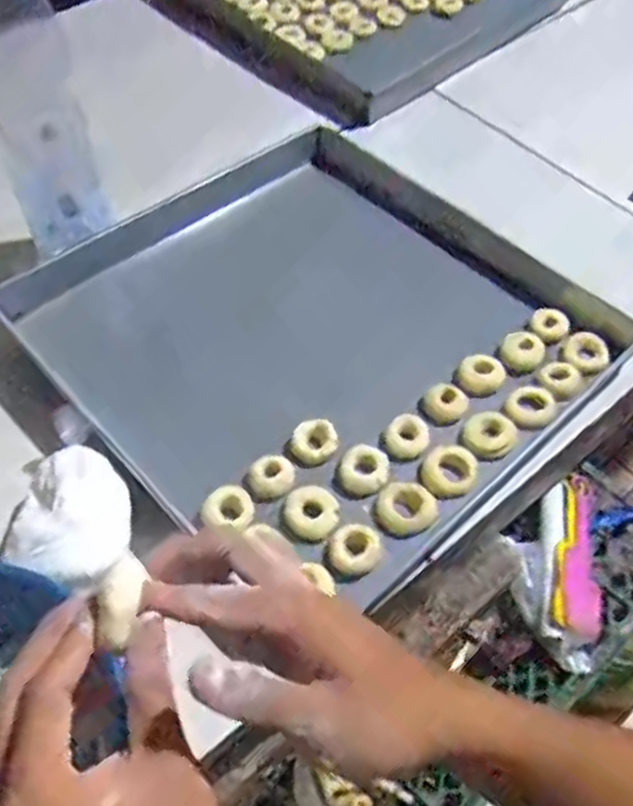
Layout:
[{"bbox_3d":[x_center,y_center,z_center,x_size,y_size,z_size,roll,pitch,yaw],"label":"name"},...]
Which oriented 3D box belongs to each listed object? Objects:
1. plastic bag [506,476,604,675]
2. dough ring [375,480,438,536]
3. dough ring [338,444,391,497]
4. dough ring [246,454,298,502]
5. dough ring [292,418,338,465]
[{"bbox_3d":[0.252,0.156,0.741,0.089,0.049,0.205,4,56,4],"label":"plastic bag"},{"bbox_3d":[0.076,0.088,0.612,0.048,0.008,0.047,0,56,1],"label":"dough ring"},{"bbox_3d":[0.041,0.058,0.635,0.044,0.019,0.044,0,56,1],"label":"dough ring"},{"bbox_3d":[-0.038,0.065,0.623,0.039,0.019,0.036,0,56,1],"label":"dough ring"},{"bbox_3d":[-0.002,0.034,0.647,0.040,0.018,0.036,2,56,2],"label":"dough ring"}]

